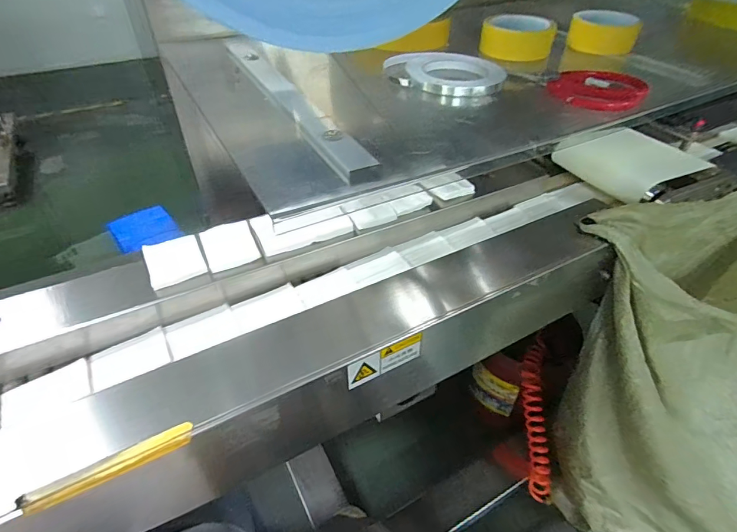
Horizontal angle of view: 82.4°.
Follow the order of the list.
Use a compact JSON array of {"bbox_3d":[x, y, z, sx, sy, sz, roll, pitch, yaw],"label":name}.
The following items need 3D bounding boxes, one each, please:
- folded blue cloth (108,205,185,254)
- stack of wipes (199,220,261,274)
[{"bbox_3d":[-0.527,-0.090,0.991,0.141,0.034,0.103,-23,48,-24],"label":"folded blue cloth"},{"bbox_3d":[-0.205,-0.031,0.620,0.074,0.020,0.081,-18,46,-20],"label":"stack of wipes"}]

